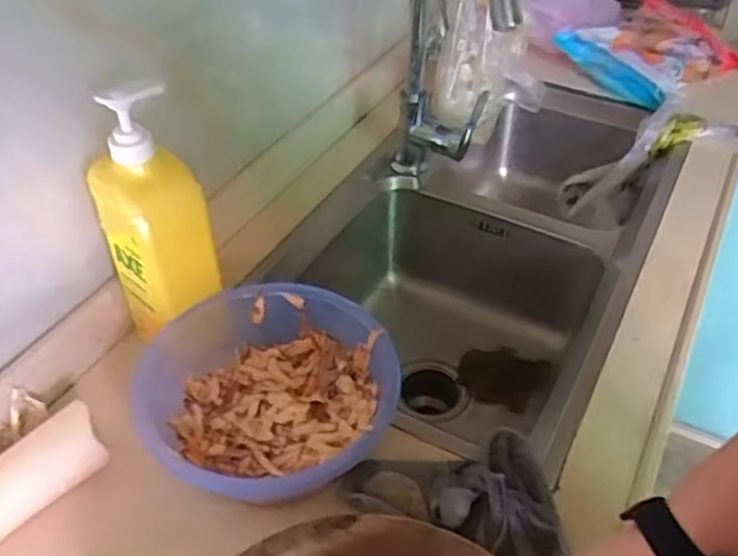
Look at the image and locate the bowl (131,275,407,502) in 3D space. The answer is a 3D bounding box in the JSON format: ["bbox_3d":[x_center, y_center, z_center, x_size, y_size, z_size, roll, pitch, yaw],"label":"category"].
[{"bbox_3d":[-0.082,0.106,0.639,0.209,0.075,0.207,1,42,-1],"label":"bowl"}]

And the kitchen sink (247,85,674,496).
[{"bbox_3d":[0.137,-0.007,1.021,0.427,0.263,0.727,20,45,20],"label":"kitchen sink"}]

